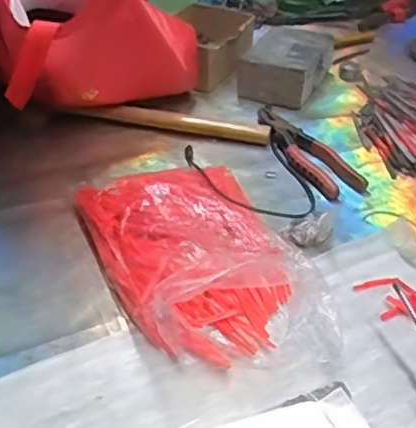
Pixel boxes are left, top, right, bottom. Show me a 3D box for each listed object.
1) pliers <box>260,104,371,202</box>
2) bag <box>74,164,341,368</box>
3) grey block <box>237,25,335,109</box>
[{"bbox_3d":[0.124,-0.083,0.738,0.069,0.012,0.191,-11,40,-15],"label":"pliers"},{"bbox_3d":[-0.012,0.028,0.553,0.173,0.050,0.262,-12,40,-17],"label":"bag"},{"bbox_3d":[0.118,-0.221,0.881,0.104,0.063,0.150,18,41,19],"label":"grey block"}]

